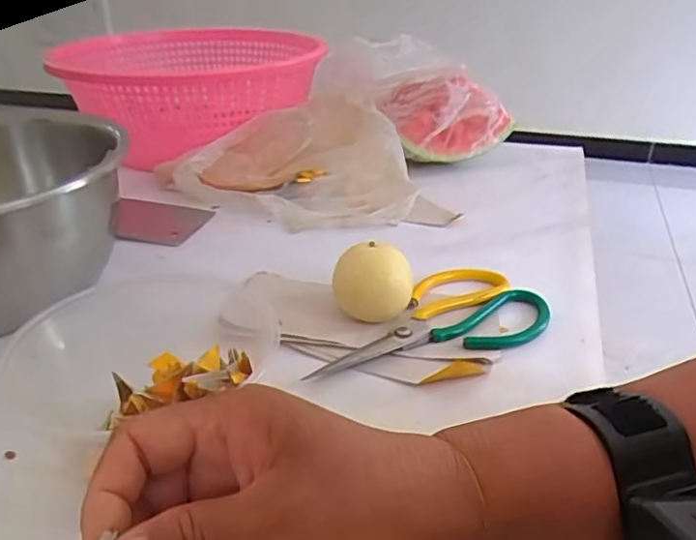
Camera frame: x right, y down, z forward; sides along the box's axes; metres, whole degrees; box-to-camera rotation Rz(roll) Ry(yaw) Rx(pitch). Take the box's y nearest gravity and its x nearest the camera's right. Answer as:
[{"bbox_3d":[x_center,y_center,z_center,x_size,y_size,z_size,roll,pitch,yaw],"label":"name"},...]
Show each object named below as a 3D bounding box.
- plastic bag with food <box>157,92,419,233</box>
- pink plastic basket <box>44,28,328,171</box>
[{"bbox_3d":[-0.067,-0.113,0.615,0.258,0.100,0.115,0,30,0],"label":"plastic bag with food"},{"bbox_3d":[-0.196,-0.213,0.734,0.300,0.147,0.255,-6,31,-9],"label":"pink plastic basket"}]

